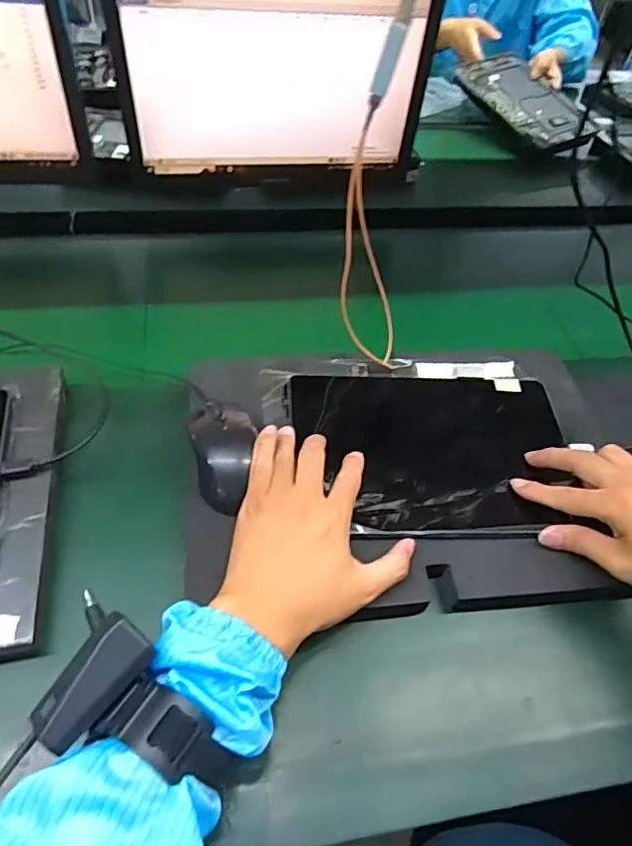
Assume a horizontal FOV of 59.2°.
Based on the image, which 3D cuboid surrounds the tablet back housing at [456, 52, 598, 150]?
[{"bbox_3d":[0.392,-0.601,1.029,0.169,0.025,0.241,-36,77,-22],"label":"tablet back housing"}]

